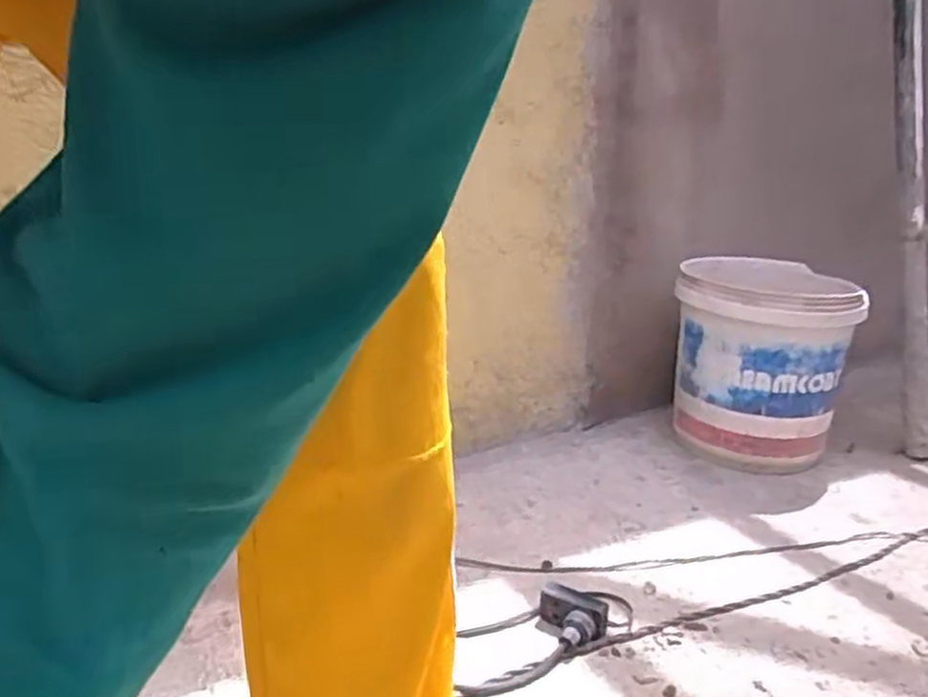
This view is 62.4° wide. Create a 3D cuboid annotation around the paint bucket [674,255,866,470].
[{"bbox_3d":[0.532,0.027,1.393,0.296,0.326,0.303,6,16,14],"label":"paint bucket"}]

